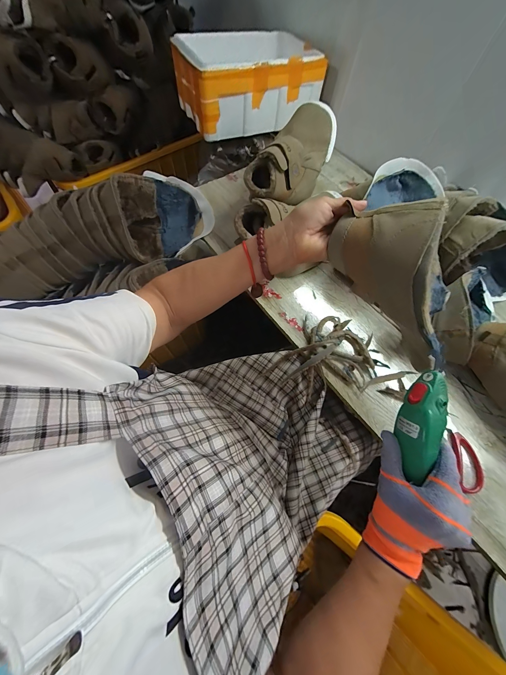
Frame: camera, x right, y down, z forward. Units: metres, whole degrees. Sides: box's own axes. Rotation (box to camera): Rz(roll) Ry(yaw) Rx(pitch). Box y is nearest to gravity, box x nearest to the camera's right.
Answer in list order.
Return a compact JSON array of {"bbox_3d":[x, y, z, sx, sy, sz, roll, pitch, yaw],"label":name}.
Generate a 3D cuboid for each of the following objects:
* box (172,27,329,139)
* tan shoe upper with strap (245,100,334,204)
[{"bbox_3d":[-0.014,-0.823,0.774,0.411,0.149,0.296,-22,68,-12],"label":"box"},{"bbox_3d":[0.094,-0.425,0.567,0.146,0.089,0.263,26,67,10],"label":"tan shoe upper with strap"}]

